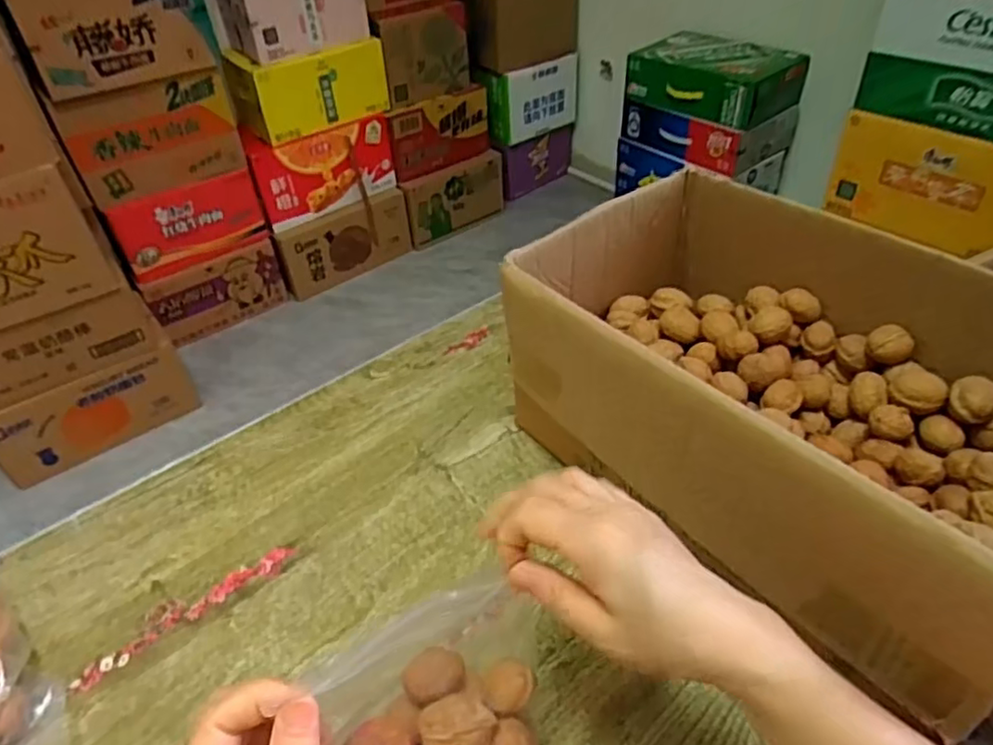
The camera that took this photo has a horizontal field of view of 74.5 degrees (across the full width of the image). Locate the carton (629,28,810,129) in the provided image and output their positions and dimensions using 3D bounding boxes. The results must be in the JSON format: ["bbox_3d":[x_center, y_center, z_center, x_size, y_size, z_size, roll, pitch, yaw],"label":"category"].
[{"bbox_3d":[0.576,-0.786,1.743,0.249,0.135,0.390,-34,49,-29],"label":"carton"}]

